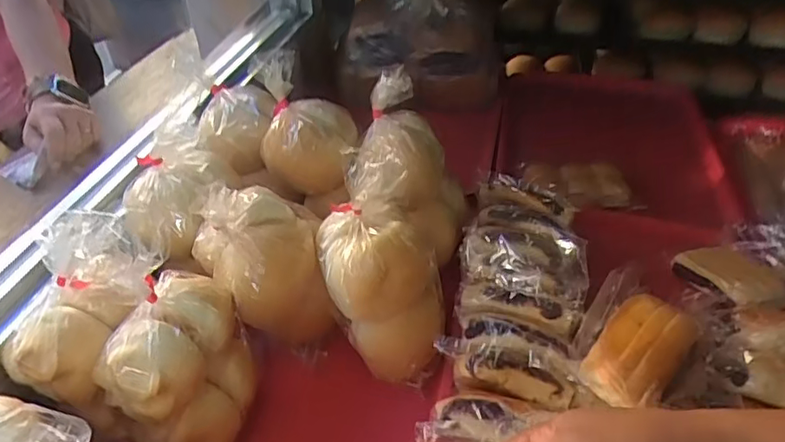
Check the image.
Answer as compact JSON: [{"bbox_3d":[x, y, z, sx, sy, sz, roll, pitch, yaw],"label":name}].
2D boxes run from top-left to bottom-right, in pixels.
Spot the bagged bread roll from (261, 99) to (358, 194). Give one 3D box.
[{"bbox_3d":[-0.086,-0.078,0.597,0.091,0.070,0.076,6,41,7],"label":"bagged bread roll"}]

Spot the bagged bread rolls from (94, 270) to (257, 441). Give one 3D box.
[{"bbox_3d":[-0.157,0.112,0.438,0.080,0.108,0.111,12,42,13],"label":"bagged bread rolls"}]

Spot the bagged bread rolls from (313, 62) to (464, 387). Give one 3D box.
[{"bbox_3d":[0.006,-0.007,0.532,0.115,0.158,0.239,8,41,9],"label":"bagged bread rolls"}]

